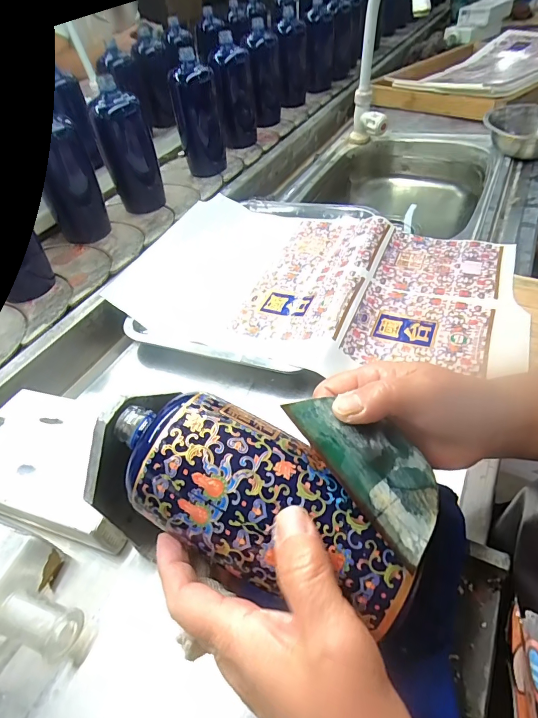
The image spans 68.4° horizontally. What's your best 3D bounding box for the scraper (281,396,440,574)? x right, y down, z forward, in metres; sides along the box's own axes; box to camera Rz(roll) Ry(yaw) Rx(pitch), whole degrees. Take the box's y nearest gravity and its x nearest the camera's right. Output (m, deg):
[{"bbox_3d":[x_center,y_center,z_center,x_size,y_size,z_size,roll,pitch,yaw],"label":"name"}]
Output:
[{"bbox_3d":[0.058,0.053,0.216,0.053,0.004,0.095,-24,62,-32],"label":"scraper"}]

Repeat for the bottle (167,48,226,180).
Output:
[{"bbox_3d":[-0.135,-0.462,0.747,0.080,0.183,0.091,-9,47,-3],"label":"bottle"}]

